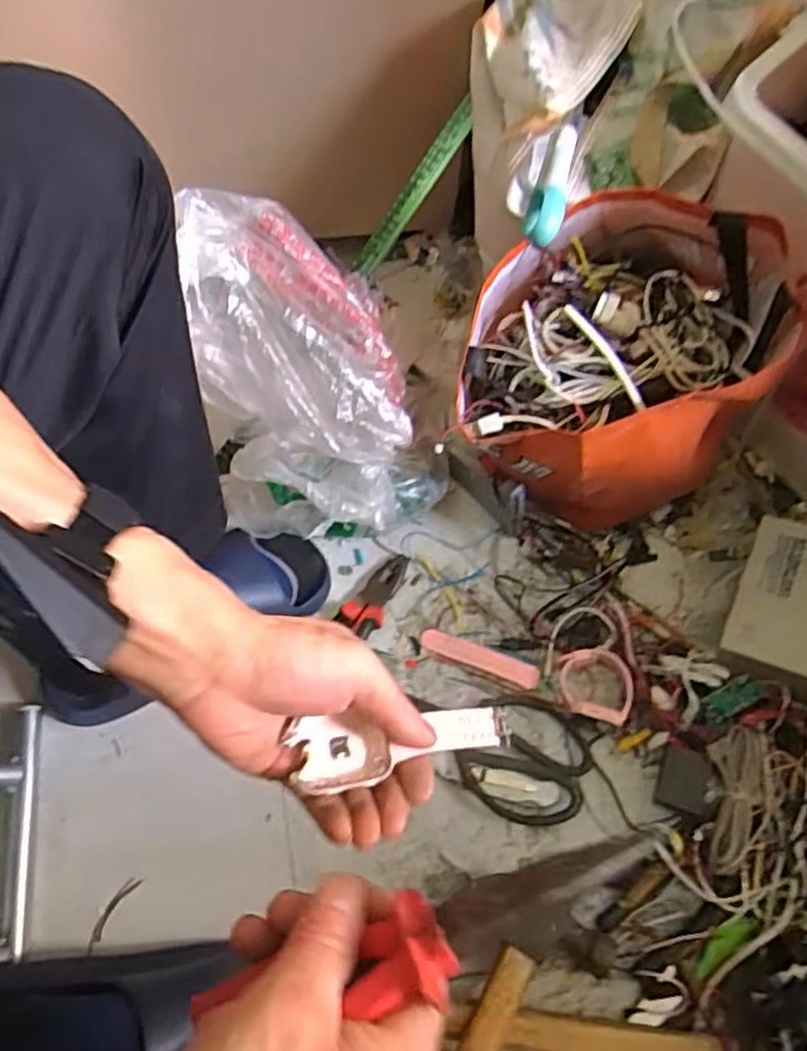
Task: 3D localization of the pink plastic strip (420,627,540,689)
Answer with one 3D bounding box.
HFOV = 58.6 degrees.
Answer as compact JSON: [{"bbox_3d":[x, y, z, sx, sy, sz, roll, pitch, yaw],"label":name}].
[{"bbox_3d":[0.074,0.128,0.694,0.117,0.006,0.024,21,74,4],"label":"pink plastic strip"}]

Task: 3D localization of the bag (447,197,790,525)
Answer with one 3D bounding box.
[{"bbox_3d":[0.184,-0.136,0.655,0.247,0.210,0.219,10,68,2],"label":"bag"}]

